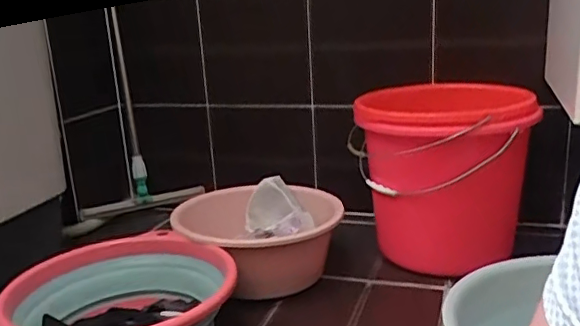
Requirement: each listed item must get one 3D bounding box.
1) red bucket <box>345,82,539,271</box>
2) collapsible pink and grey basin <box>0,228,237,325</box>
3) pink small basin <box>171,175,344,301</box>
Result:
[{"bbox_3d":[0.297,0.032,1.124,0.282,0.322,0.281,-10,17,-25],"label":"red bucket"},{"bbox_3d":[-0.252,0.245,0.885,0.340,0.148,0.327,-2,15,1],"label":"collapsible pink and grey basin"},{"bbox_3d":[-0.060,0.160,1.137,0.319,0.163,0.326,-2,15,1],"label":"pink small basin"}]

